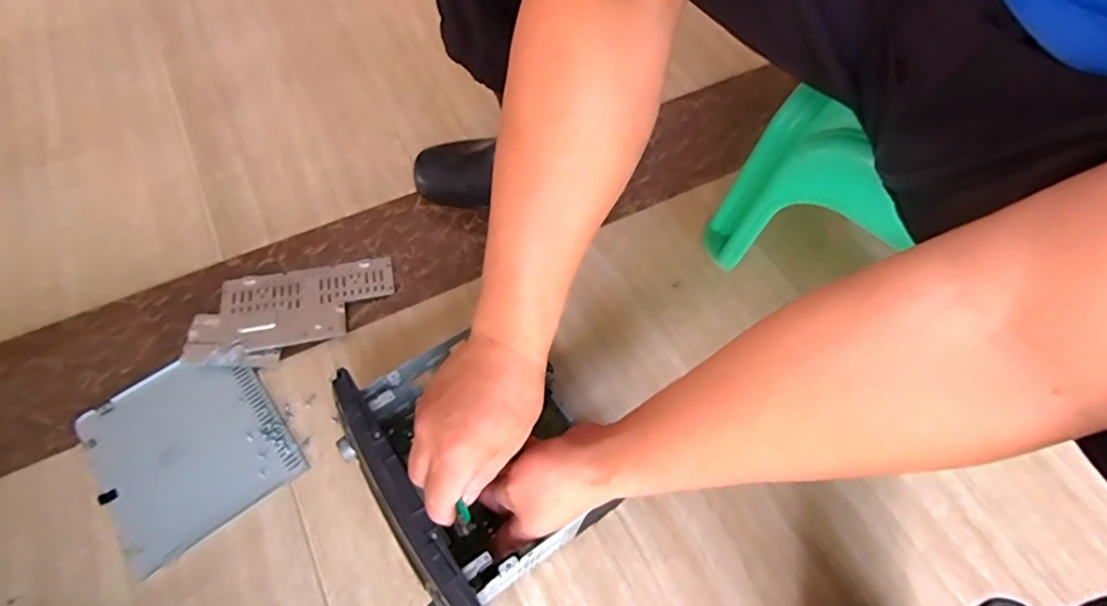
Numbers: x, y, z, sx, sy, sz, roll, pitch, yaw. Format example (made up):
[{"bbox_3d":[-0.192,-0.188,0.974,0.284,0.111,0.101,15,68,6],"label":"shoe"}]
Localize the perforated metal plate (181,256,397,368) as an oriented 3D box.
[{"bbox_3d":[-0.273,0.008,0.604,0.202,0.016,0.106,-10,60,-8],"label":"perforated metal plate"}]

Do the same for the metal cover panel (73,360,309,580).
[{"bbox_3d":[-0.338,0.131,0.530,0.153,0.008,0.173,-33,66,-20],"label":"metal cover panel"}]

